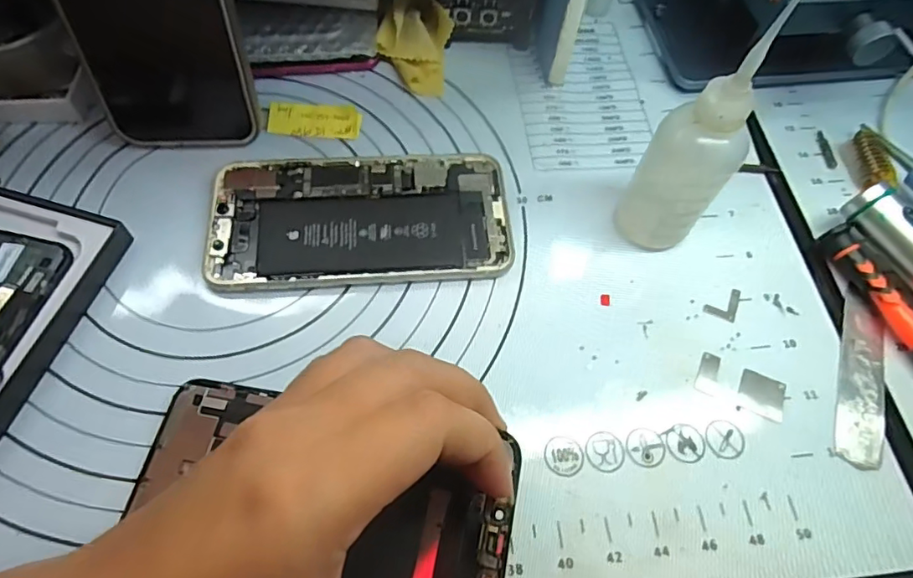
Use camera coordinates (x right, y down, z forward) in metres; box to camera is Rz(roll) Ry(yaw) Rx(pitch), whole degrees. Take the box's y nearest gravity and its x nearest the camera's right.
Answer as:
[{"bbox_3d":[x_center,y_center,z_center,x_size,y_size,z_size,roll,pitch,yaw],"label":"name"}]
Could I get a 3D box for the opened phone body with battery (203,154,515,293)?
[{"bbox_3d":[-0.047,-0.036,0.278,0.146,0.006,0.076,-4,63,-6],"label":"opened phone body with battery"}]

